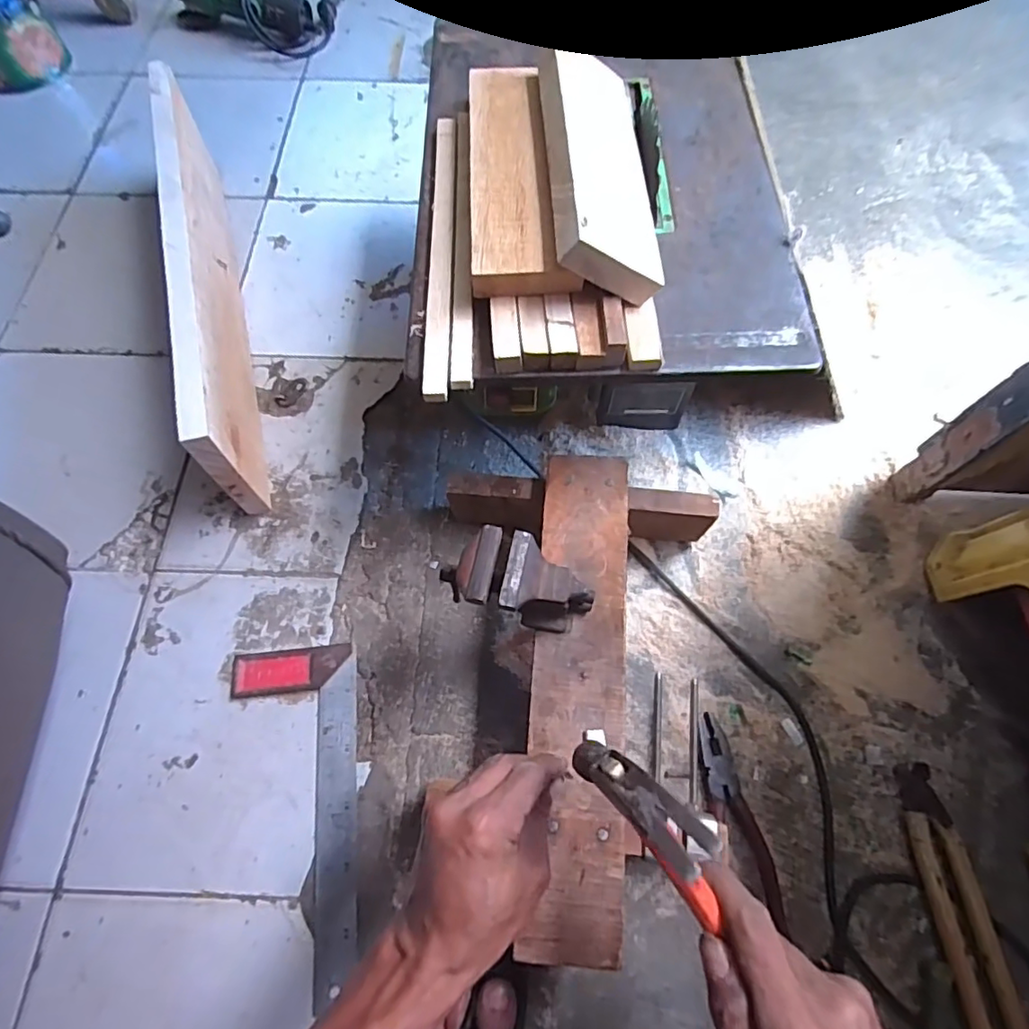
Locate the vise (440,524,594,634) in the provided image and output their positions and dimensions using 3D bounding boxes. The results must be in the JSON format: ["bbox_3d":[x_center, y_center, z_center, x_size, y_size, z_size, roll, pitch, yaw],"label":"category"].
[{"bbox_3d":[0.007,0.057,0.468,0.113,0.078,0.059,8,67,4],"label":"vise"}]

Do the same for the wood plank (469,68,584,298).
[{"bbox_3d":[0.002,-0.300,0.489,0.079,0.021,0.261,-2,67,-1],"label":"wood plank"}]

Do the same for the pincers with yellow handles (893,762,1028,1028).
[{"bbox_3d":[0.383,0.338,0.488,0.045,0.027,0.219,-3,67,-1],"label":"pincers with yellow handles"}]

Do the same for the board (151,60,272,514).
[{"bbox_3d":[-0.371,-0.288,0.685,0.028,0.160,0.579,-16,68,-6],"label":"board"}]

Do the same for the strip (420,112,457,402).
[{"bbox_3d":[-0.064,-0.236,0.495,0.019,0.010,0.315,-1,67,0],"label":"strip"}]

